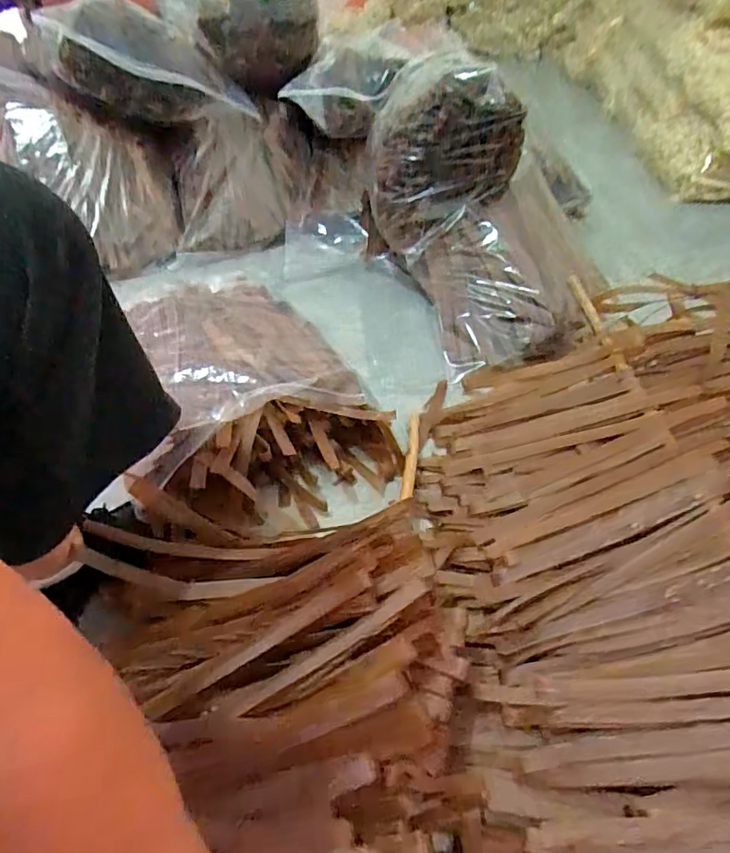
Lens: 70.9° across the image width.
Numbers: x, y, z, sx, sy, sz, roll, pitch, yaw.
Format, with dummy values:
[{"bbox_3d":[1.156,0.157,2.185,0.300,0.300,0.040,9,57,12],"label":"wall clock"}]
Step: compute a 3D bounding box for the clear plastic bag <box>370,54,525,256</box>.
[{"bbox_3d":[0.150,-0.486,0.917,0.249,0.249,0.103,-12,50,-13],"label":"clear plastic bag"}]

